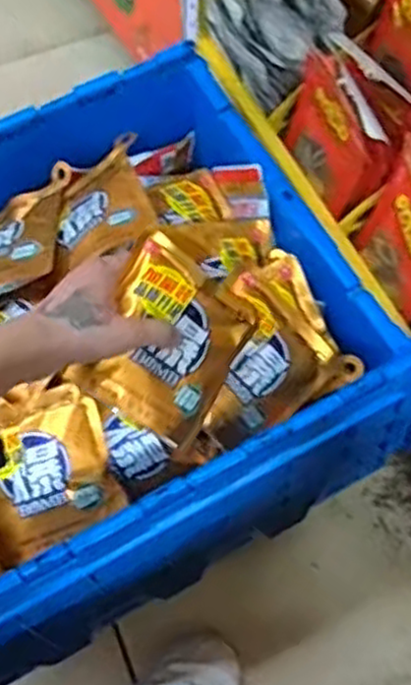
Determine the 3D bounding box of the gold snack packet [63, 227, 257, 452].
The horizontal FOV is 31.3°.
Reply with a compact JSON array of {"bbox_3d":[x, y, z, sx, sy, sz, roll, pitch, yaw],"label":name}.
[{"bbox_3d":[-0.028,0.002,0.577,0.123,0.014,0.129,36,74,-25],"label":"gold snack packet"}]

